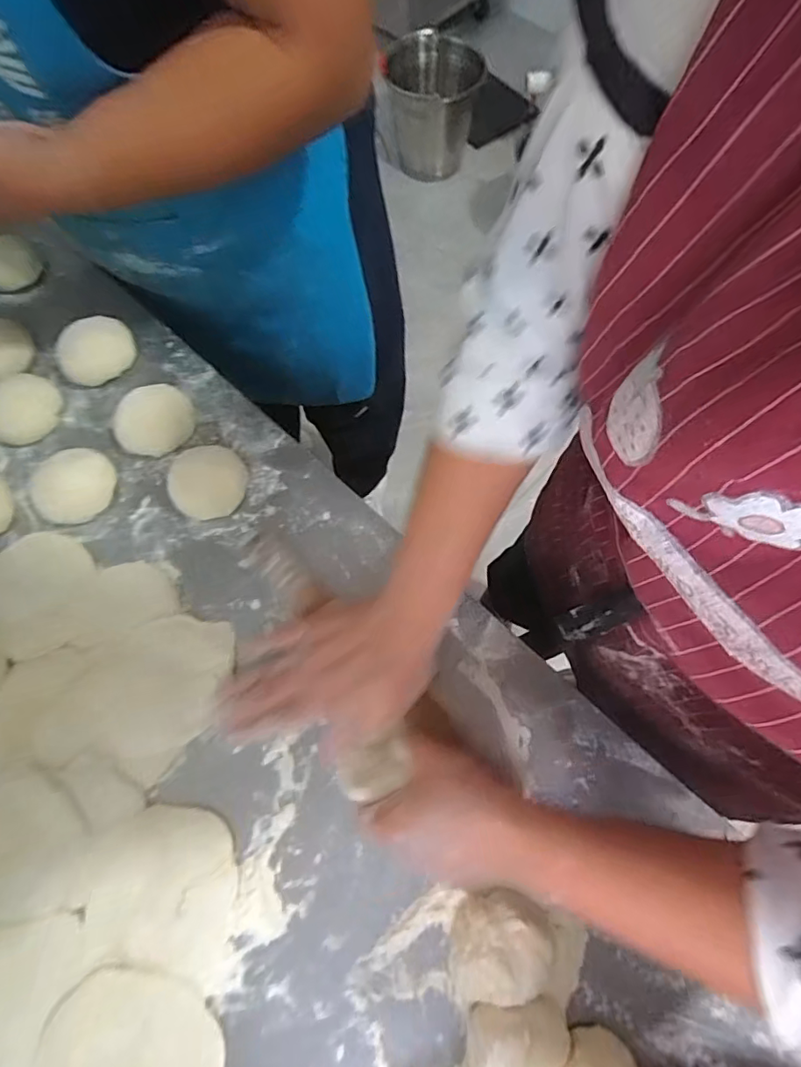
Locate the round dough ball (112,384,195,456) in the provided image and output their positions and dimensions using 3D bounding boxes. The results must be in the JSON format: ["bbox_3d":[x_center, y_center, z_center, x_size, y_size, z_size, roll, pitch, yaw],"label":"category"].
[{"bbox_3d":[-0.226,-0.103,0.482,0.070,0.030,0.057,-41,74,-14],"label":"round dough ball"}]

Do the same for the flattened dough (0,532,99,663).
[{"bbox_3d":[-0.302,0.050,0.436,0.109,0.006,0.092,39,74,14],"label":"flattened dough"}]

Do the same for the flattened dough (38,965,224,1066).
[{"bbox_3d":[-0.171,0.332,0.328,0.107,0.005,0.097,36,74,13],"label":"flattened dough"}]

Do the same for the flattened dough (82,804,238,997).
[{"bbox_3d":[-0.164,0.243,0.360,0.100,0.006,0.097,11,70,-4],"label":"flattened dough"}]

